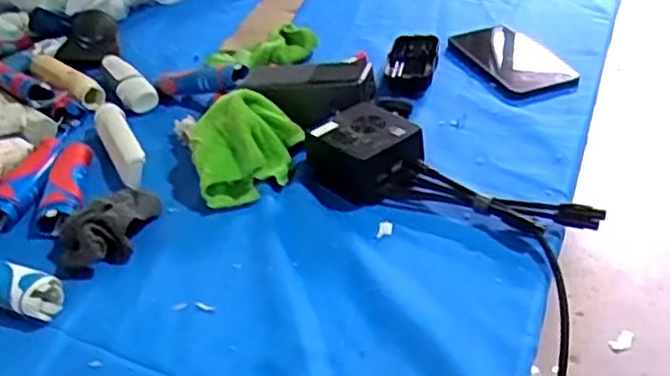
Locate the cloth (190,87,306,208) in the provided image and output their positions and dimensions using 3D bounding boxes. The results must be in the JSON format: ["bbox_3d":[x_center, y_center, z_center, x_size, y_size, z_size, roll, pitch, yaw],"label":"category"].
[{"bbox_3d":[-0.076,-0.037,0.620,0.099,0.062,0.087,-11,35,-8],"label":"cloth"}]

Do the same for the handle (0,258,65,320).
[{"bbox_3d":[-0.261,0.068,0.532,0.131,0.023,0.031,13,39,25],"label":"handle"}]

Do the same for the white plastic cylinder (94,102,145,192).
[{"bbox_3d":[-0.210,-0.046,0.687,0.030,0.025,0.155,-19,37,-18],"label":"white plastic cylinder"}]

